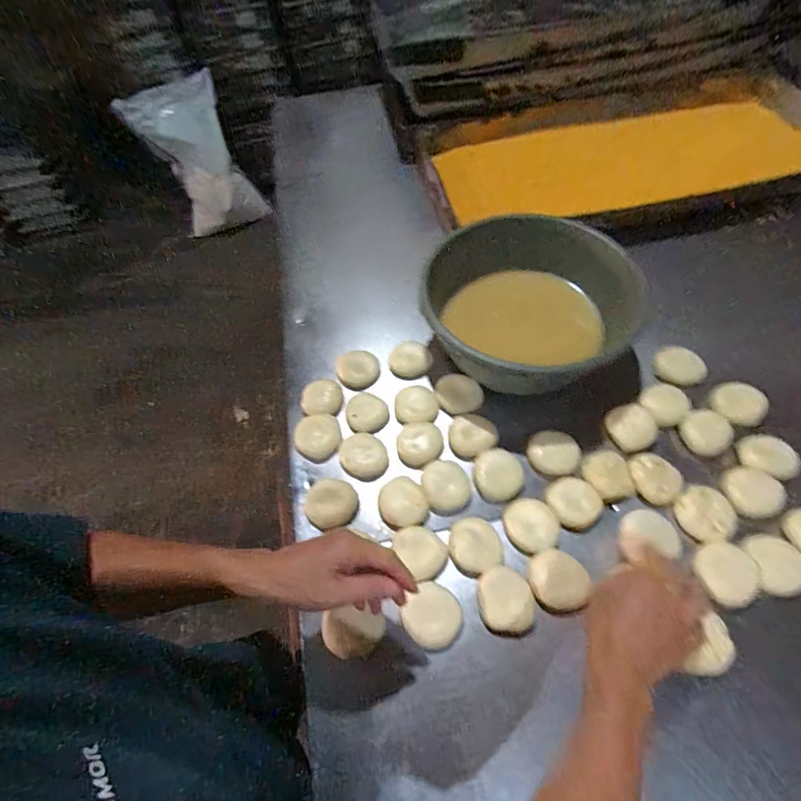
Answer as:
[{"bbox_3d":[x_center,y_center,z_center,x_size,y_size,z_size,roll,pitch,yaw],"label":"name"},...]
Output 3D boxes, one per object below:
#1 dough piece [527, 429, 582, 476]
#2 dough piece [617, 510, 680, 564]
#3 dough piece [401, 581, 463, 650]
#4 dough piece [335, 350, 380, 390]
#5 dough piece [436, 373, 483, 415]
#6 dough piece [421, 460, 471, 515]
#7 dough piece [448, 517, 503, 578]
[{"bbox_3d":[0.200,0.068,0.562,0.065,0.019,0.055,10,60,12],"label":"dough piece"},{"bbox_3d":[0.273,0.149,0.477,0.056,0.025,0.048,-18,42,28],"label":"dough piece"},{"bbox_3d":[0.035,0.233,0.470,0.064,0.020,0.063,-3,59,4],"label":"dough piece"},{"bbox_3d":[-0.064,-0.047,0.650,0.062,0.022,0.059,-3,59,4],"label":"dough piece"},{"bbox_3d":[0.084,-0.010,0.613,0.065,0.022,0.052,1,59,6],"label":"dough piece"},{"bbox_3d":[0.058,0.106,0.546,0.057,0.024,0.068,-18,59,-5],"label":"dough piece"},{"bbox_3d":[0.084,0.167,0.499,0.056,0.025,0.063,-21,59,-7],"label":"dough piece"}]

